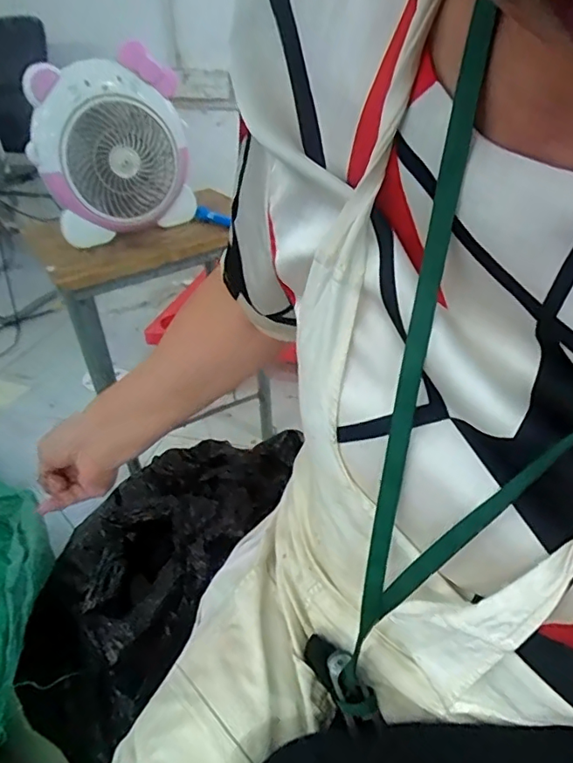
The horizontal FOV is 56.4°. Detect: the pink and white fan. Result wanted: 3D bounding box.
[{"bbox_3d":[-0.289,-0.388,0.898,0.234,0.261,0.099,-9,35,-8],"label":"pink and white fan"}]

